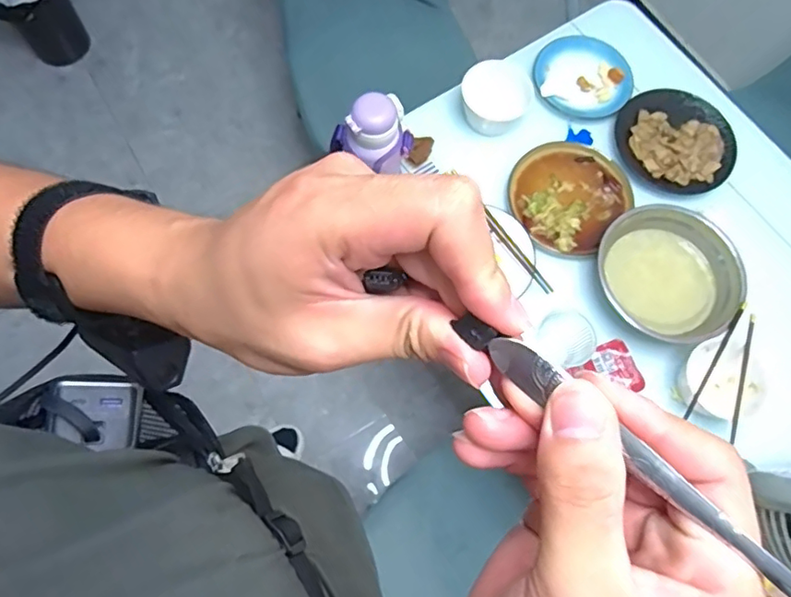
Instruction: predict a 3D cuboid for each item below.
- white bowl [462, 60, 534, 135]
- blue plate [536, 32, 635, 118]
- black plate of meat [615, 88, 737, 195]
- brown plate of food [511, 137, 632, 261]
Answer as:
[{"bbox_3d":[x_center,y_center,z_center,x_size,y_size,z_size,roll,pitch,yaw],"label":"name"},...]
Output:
[{"bbox_3d":[0.168,-0.337,0.941,0.116,0.075,0.101,10,71,1],"label":"white bowl"},{"bbox_3d":[0.335,-0.400,1.009,0.165,0.017,0.163,1,71,-2],"label":"blue plate"},{"bbox_3d":[0.483,-0.271,0.973,0.190,0.028,0.190,1,71,-2],"label":"black plate of meat"},{"bbox_3d":[0.286,-0.175,0.934,0.179,0.023,0.203,39,74,10],"label":"brown plate of food"}]

